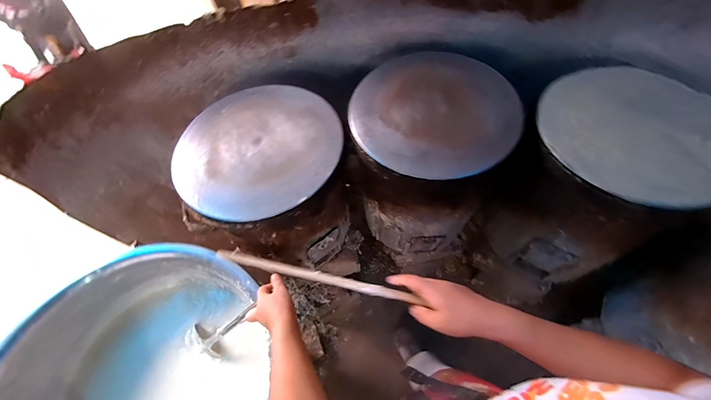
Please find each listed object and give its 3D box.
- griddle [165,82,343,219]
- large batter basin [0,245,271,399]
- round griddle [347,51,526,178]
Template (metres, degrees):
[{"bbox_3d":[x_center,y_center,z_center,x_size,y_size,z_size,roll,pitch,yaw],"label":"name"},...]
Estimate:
[{"bbox_3d":[-0.219,-0.127,0.677,0.363,0.026,0.340,-2,63,3],"label":"griddle"},{"bbox_3d":[-0.433,0.375,0.600,0.472,0.179,0.527,-4,63,2],"label":"large batter basin"},{"bbox_3d":[0.174,-0.206,0.678,0.360,0.016,0.353,-2,63,3],"label":"round griddle"}]

